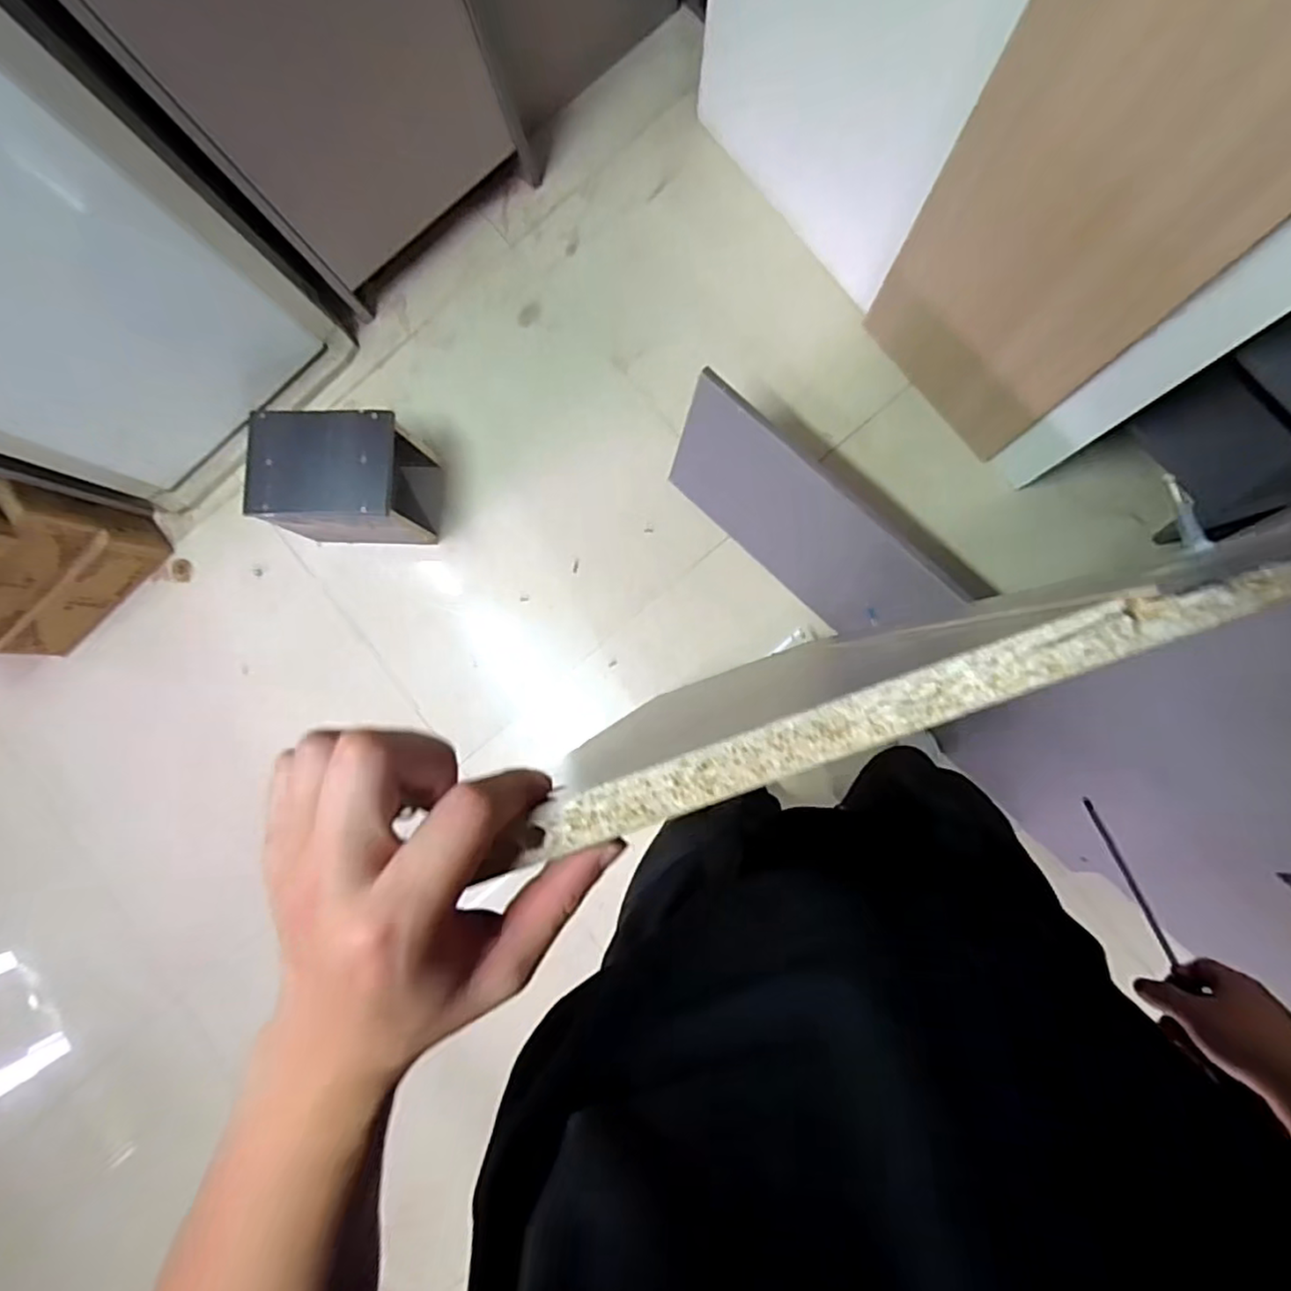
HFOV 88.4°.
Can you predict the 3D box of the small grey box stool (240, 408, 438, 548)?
[{"bbox_3d":[-0.566,-0.306,1.280,0.263,0.239,0.217,0,87,6],"label":"small grey box stool"}]

